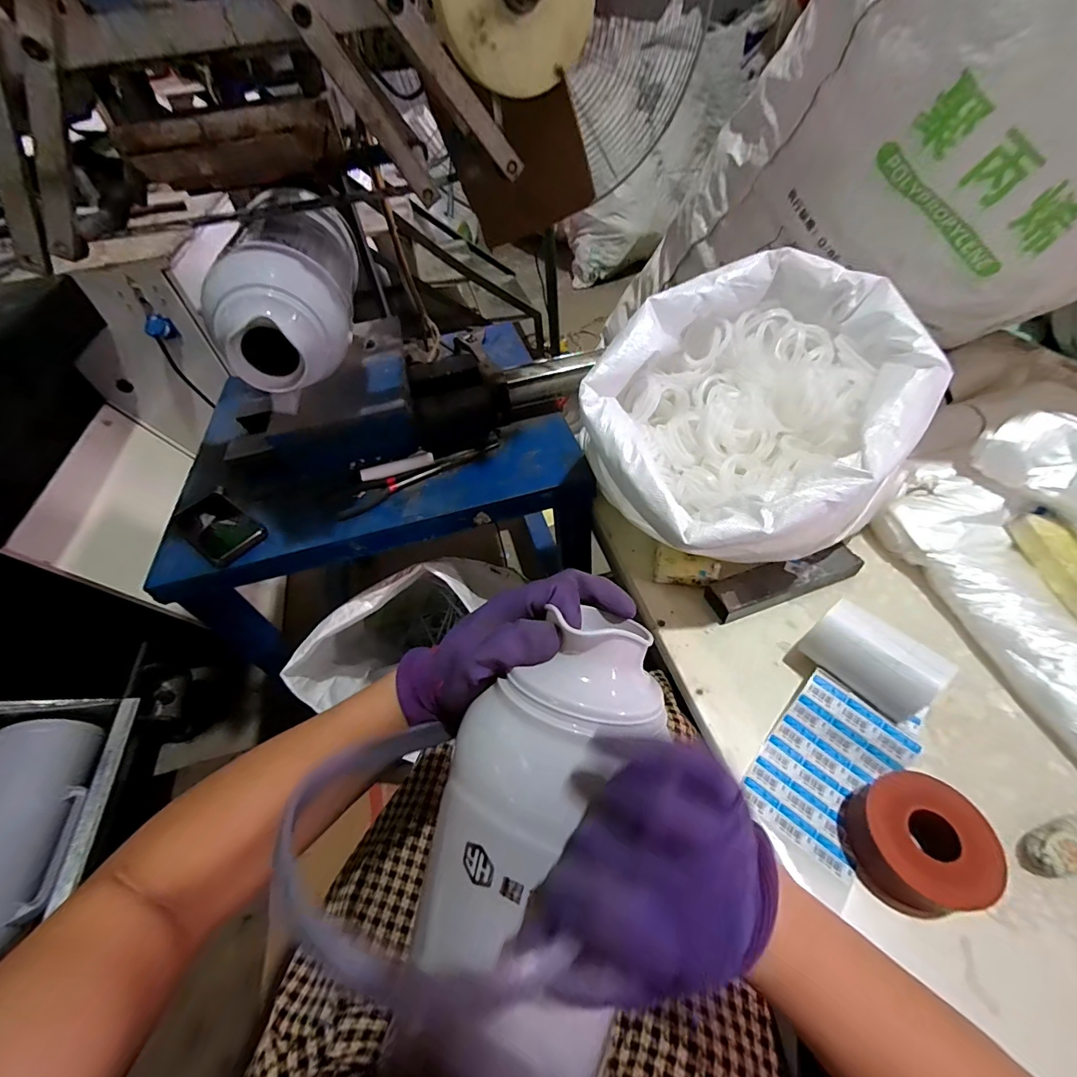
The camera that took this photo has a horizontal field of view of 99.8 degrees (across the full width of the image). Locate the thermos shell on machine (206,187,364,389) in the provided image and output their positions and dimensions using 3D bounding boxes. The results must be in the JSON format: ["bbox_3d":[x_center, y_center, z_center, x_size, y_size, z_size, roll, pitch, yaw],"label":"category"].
[{"bbox_3d":[-0.303,-0.318,0.560,0.111,0.111,0.366,-12,49,-4],"label":"thermos shell on machine"}]

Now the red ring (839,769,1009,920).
[{"bbox_3d":[0.333,0.264,0.399,0.099,0.044,0.095,-3,49,4],"label":"red ring"}]

